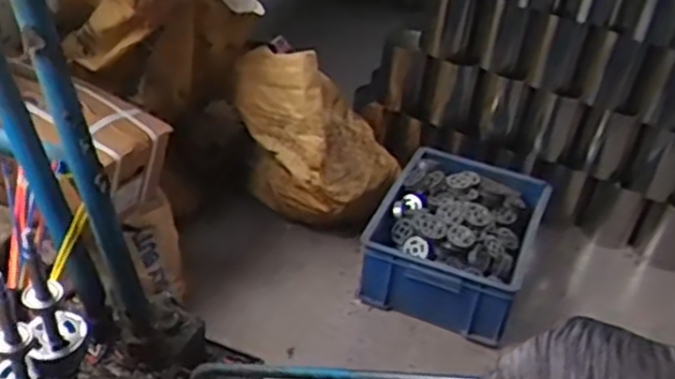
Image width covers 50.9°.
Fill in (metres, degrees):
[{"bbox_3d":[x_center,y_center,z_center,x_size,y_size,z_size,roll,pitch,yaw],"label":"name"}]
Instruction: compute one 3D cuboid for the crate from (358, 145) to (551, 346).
[{"bbox_3d":[0.249,0.087,1.481,0.309,0.146,0.449,19,36,16],"label":"crate"}]

